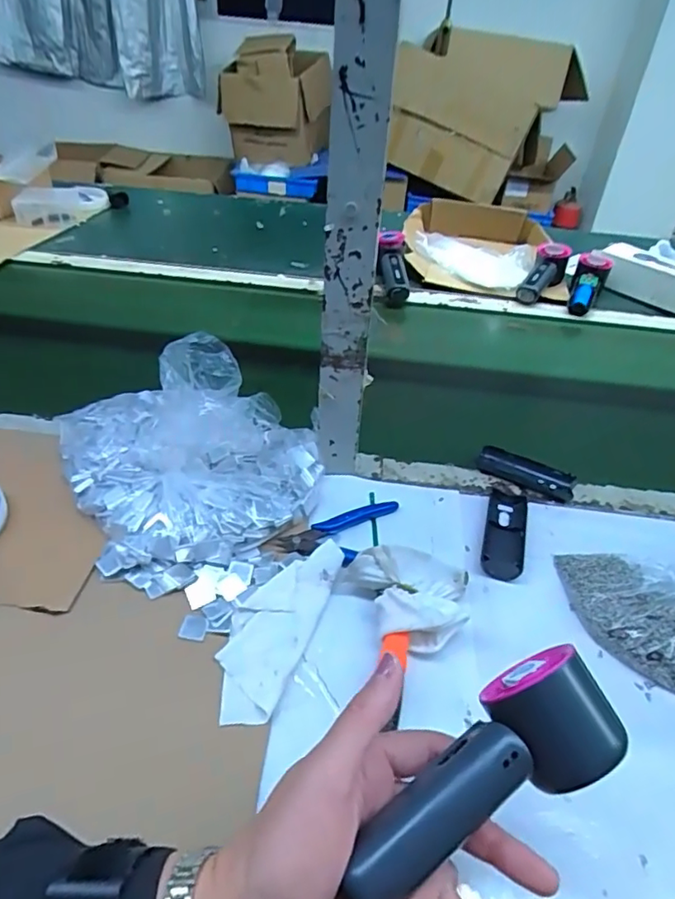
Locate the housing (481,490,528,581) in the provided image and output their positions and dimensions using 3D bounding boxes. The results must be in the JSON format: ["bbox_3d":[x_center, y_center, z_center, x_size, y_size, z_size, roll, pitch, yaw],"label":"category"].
[{"bbox_3d":[0.160,0.079,0.532,0.037,0.014,0.106,14,41,12],"label":"housing"}]

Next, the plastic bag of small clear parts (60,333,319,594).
[{"bbox_3d":[-0.146,-0.023,0.537,0.219,0.138,0.257,-19,46,-25],"label":"plastic bag of small clear parts"}]

